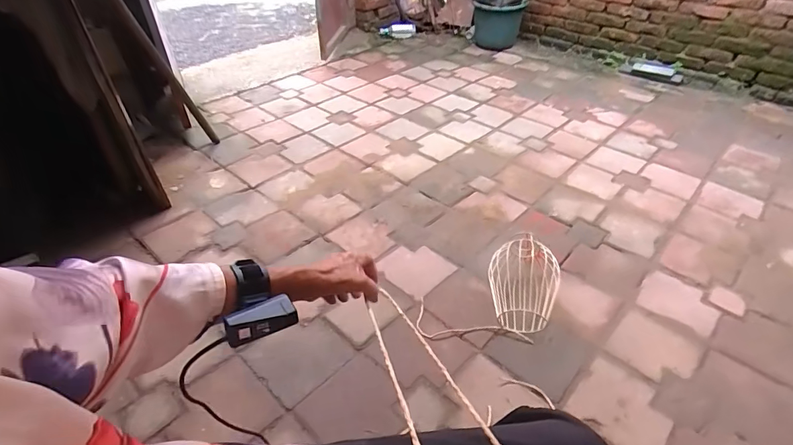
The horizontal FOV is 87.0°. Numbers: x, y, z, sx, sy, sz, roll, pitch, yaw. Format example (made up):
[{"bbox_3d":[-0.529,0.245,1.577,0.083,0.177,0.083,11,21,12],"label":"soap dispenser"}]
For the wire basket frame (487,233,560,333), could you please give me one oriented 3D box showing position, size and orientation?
[{"bbox_3d":[0.333,0.165,1.097,0.139,0.160,0.233,1,41,1],"label":"wire basket frame"}]

